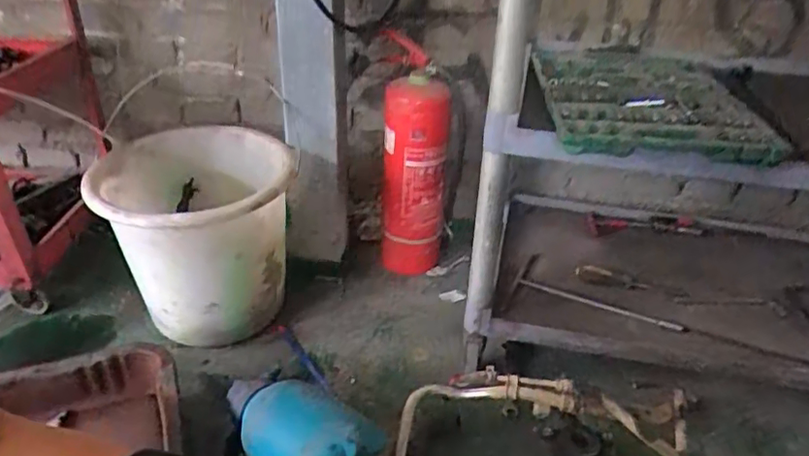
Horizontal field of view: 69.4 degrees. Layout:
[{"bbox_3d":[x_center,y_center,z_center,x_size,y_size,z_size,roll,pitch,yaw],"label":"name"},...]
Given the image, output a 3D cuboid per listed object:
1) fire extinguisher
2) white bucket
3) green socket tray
[{"bbox_3d":[0.019,-0.122,1.181,0.131,0.470,0.170,4,32,3],"label":"fire extinguisher"},{"bbox_3d":[-0.351,0.017,1.018,0.299,0.310,0.306,-8,33,-16],"label":"white bucket"},{"bbox_3d":[0.353,-0.201,0.880,0.281,0.032,0.423,6,32,6],"label":"green socket tray"}]

